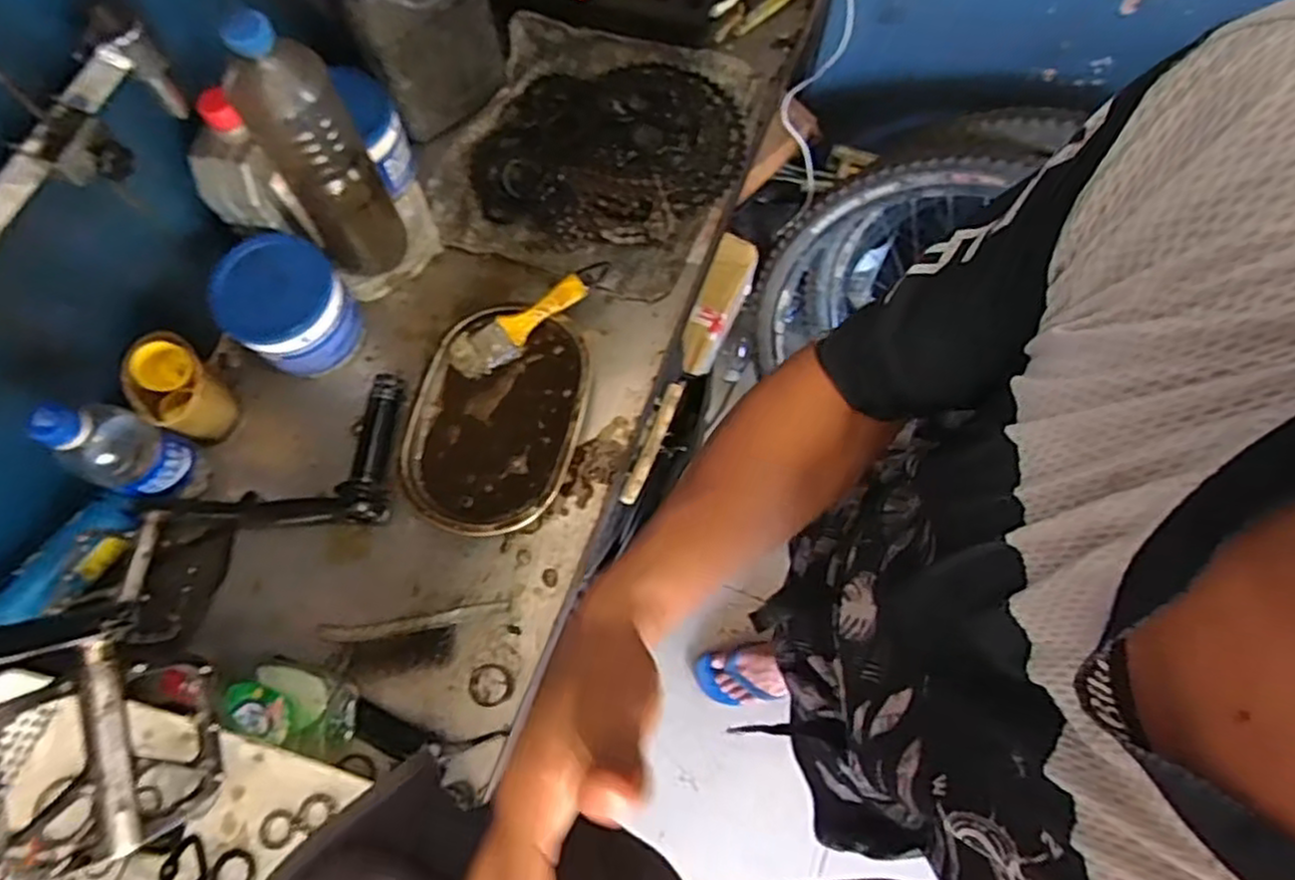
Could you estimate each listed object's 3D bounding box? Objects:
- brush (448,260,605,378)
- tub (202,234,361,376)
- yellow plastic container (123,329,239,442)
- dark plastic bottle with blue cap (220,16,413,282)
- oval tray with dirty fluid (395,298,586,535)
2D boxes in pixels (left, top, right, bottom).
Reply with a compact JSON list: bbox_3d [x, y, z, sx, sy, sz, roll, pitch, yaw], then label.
[{"bbox_3d":[-0.108,-0.111,0.688,0.165,0.012,0.042,-29,101,3],"label":"brush"},{"bbox_3d":[-0.330,-0.121,0.669,0.105,0.088,0.099,-1,73,2],"label":"tub"},{"bbox_3d":[-0.409,-0.043,0.647,0.070,0.097,0.064,1,71,-2],"label":"yellow plastic container"},{"bbox_3d":[-0.275,-0.241,0.615,0.080,0.252,0.070,-26,74,-5],"label":"dark plastic bottle with blue cap"},{"bbox_3d":[-0.139,-0.021,0.670,0.151,0.029,0.212,13,74,6],"label":"oval tray with dirty fluid"}]

